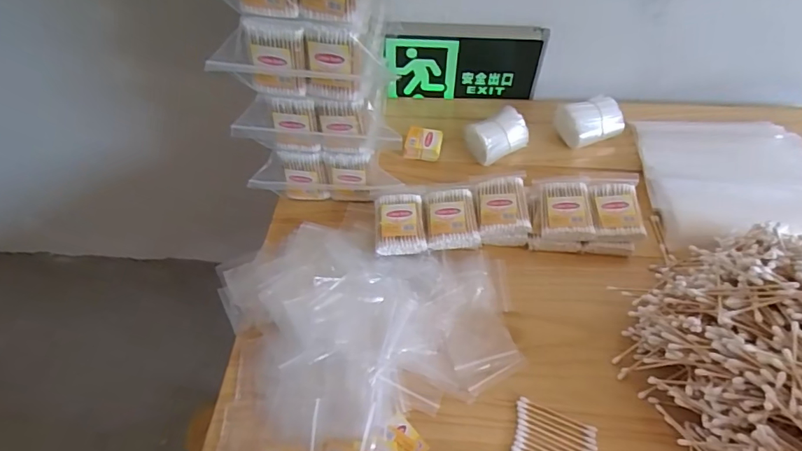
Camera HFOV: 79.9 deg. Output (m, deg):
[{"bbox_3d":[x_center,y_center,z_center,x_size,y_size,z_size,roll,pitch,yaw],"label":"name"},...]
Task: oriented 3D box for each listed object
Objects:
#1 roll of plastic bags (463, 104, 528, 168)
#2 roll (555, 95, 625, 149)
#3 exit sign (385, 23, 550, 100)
[{"bbox_3d":[0.128,-0.116,0.633,0.080,0.048,0.053,-25,55,-14],"label":"roll of plastic bags"},{"bbox_3d":[0.251,-0.137,0.638,0.081,0.050,0.056,-14,53,-7],"label":"roll"},{"bbox_3d":[0.091,-0.233,0.683,0.215,0.114,0.029,0,53,4],"label":"exit sign"}]

